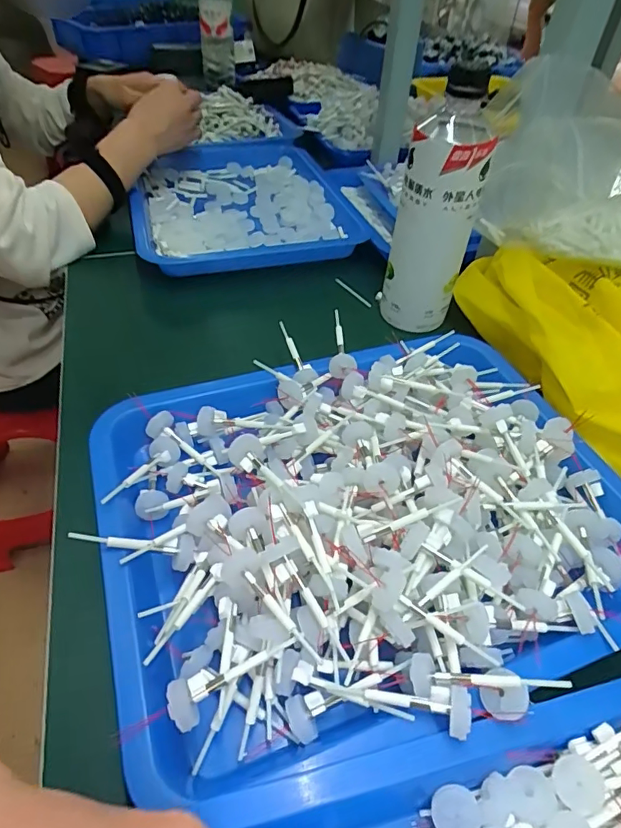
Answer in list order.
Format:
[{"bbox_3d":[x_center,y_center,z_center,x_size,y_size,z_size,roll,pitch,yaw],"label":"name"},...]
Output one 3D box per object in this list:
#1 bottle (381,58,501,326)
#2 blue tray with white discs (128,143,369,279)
[{"bbox_3d":[0.110,-0.176,0.436,0.065,0.204,0.060,13,47,8],"label":"bottle"},{"bbox_3d":[-0.090,-0.270,0.646,0.259,0.049,0.335,-9,48,-12],"label":"blue tray with white discs"}]

